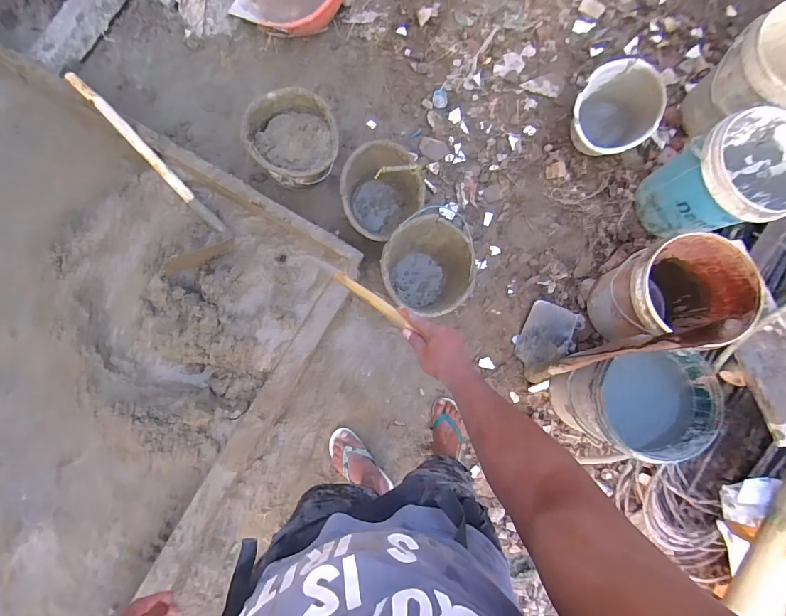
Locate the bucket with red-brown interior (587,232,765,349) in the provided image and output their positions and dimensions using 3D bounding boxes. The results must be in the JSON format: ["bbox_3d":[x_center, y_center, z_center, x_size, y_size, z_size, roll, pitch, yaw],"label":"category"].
[{"bbox_3d":[0.803,-0.021,1.199,0.329,0.363,0.302,0,82,-1],"label":"bucket with red-brown interior"}]

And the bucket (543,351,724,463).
[{"bbox_3d":[0.660,0.274,1.136,0.303,0.297,0.267,-6,82,-2],"label":"bucket"}]

